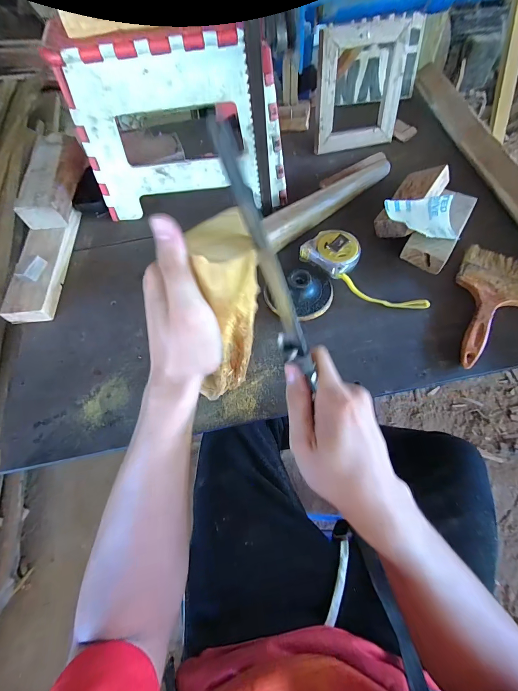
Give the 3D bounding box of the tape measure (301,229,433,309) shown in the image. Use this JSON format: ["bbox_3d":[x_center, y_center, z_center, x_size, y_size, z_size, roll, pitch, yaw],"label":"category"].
[{"bbox_3d":[0.142,-0.099,0.418,0.176,0.030,0.059,40,71,21],"label":"tape measure"}]

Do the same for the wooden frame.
[{"bbox_3d":[0.165,-0.421,0.509,0.143,0.159,0.023,-12,44,-3],"label":"wooden frame"}]

